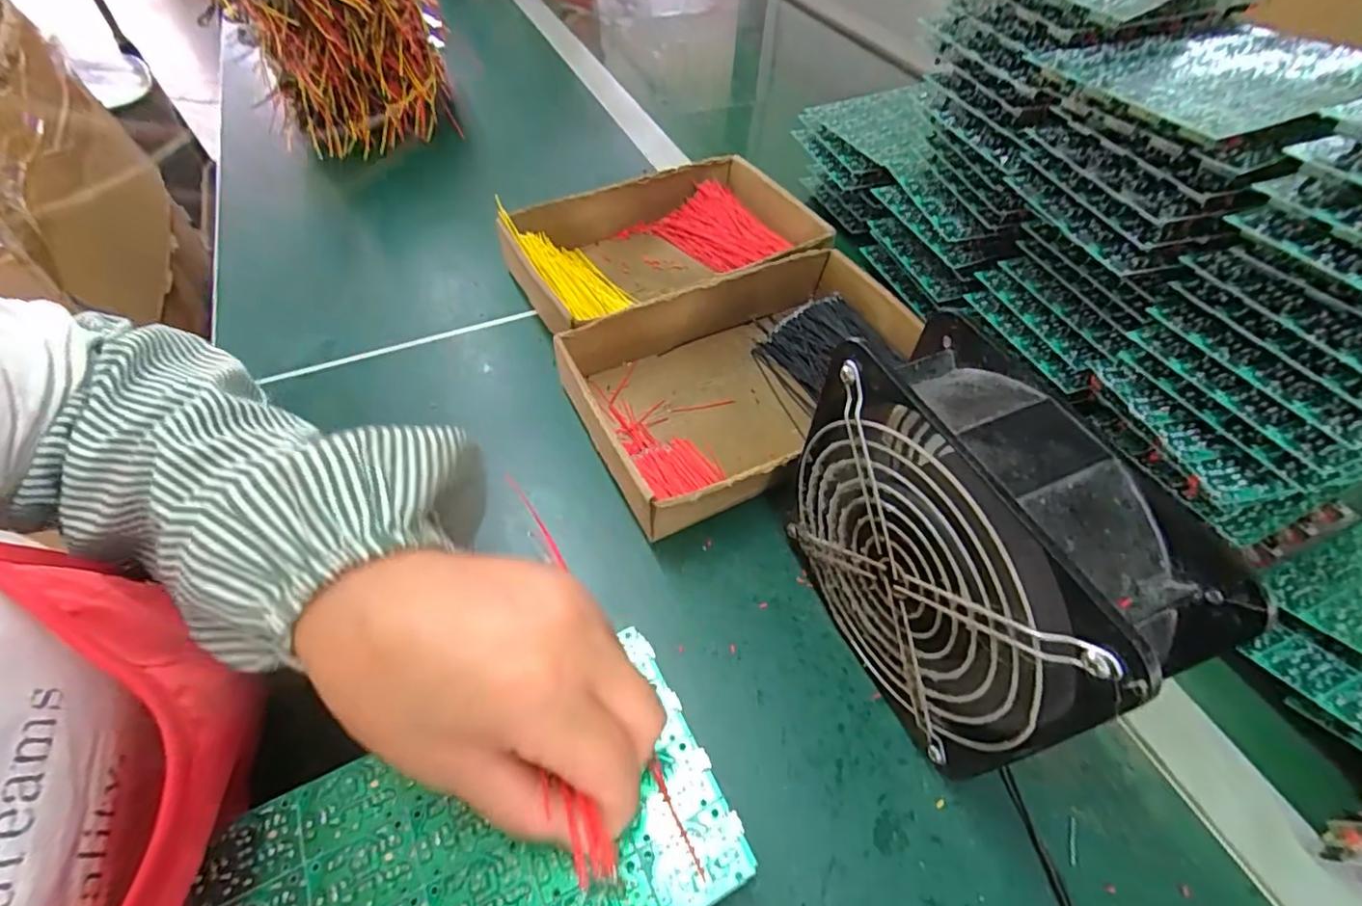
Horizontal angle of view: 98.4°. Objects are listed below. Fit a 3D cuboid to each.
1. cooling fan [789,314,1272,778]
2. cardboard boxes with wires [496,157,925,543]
[{"bbox_3d":[0.112,0.045,0.254,0.059,0.151,0.151,-17,56,-15],"label":"cooling fan"},{"bbox_3d":[0.023,-0.109,0.435,0.249,0.045,0.313,-20,56,-17],"label":"cardboard boxes with wires"}]

